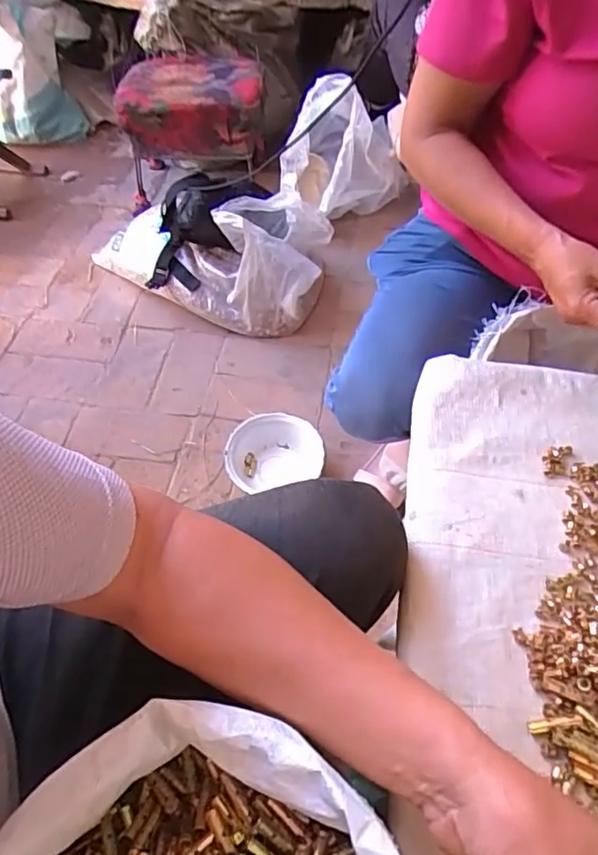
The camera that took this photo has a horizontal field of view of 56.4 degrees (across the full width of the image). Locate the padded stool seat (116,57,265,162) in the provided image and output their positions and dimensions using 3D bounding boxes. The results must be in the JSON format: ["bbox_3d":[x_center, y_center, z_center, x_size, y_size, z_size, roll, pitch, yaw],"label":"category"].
[{"bbox_3d":[-0.240,-0.719,1.272,0.303,0.177,0.197,-2,55,-1],"label":"padded stool seat"}]

